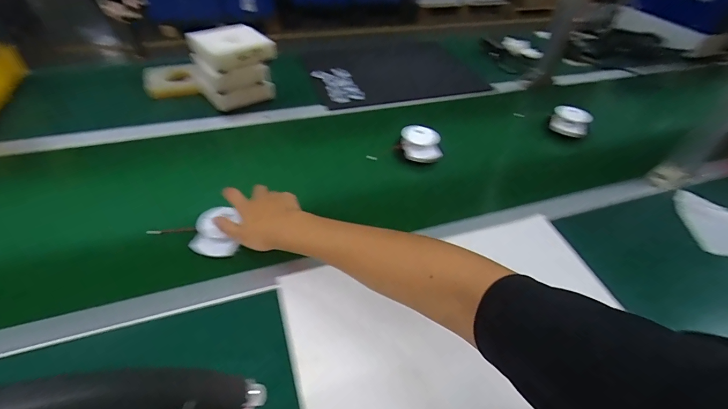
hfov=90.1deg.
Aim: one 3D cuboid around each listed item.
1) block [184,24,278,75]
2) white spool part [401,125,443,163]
[{"bbox_3d":[-0.295,-0.353,0.817,0.142,0.050,0.131,-33,57,-31],"label":"block"},{"bbox_3d":[0.117,-0.125,0.748,0.075,0.039,0.075,-3,47,-8],"label":"white spool part"}]

